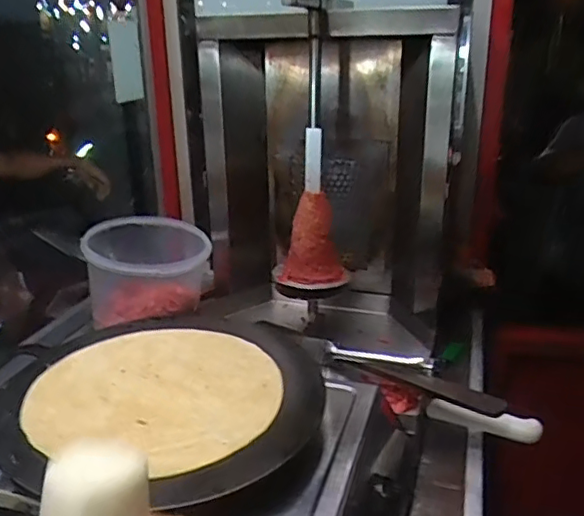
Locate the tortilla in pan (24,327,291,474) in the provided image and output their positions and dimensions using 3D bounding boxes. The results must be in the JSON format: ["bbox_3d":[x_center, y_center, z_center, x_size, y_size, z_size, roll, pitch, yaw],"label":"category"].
[{"bbox_3d":[-0.142,0.144,0.651,0.253,0.016,0.236,0,24,0],"label":"tortilla in pan"}]

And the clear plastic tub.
[{"bbox_3d":[-0.242,0.033,1.035,0.187,0.149,0.201,0,18,0],"label":"clear plastic tub"}]

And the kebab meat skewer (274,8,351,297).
[{"bbox_3d":[0.044,-0.136,0.901,0.111,0.392,0.104,3,18,11],"label":"kebab meat skewer"}]

